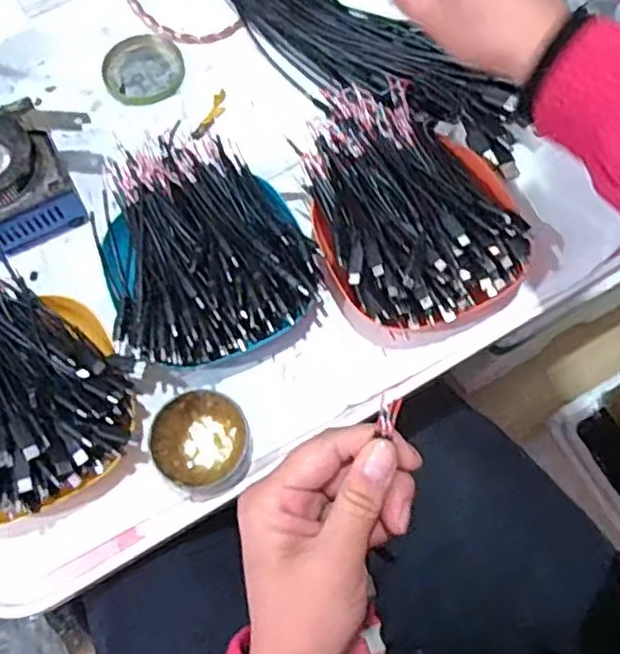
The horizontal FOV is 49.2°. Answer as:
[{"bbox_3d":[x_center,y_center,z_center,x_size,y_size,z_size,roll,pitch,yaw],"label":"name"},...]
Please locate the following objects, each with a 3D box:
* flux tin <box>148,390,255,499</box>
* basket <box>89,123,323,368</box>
[{"bbox_3d":[-0.070,0.077,0.447,0.060,0.029,0.062,0,71,1],"label":"flux tin"},{"bbox_3d":[-0.082,-0.056,0.481,0.142,0.053,0.173,-27,72,-8],"label":"basket"}]

